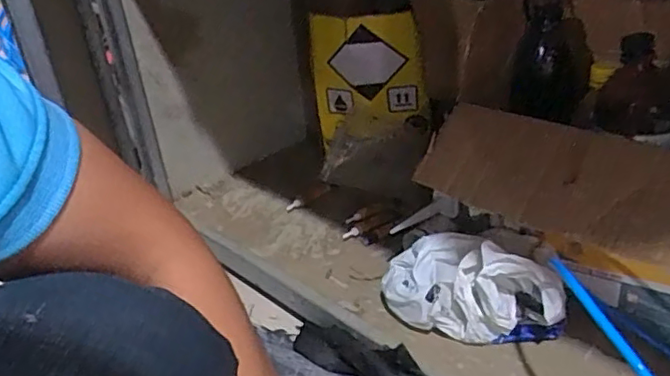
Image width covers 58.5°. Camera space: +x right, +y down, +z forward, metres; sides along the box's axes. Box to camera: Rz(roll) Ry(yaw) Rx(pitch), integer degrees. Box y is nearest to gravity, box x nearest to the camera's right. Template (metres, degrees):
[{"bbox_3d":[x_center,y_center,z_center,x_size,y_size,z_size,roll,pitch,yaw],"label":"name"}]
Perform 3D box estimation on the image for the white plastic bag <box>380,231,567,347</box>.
[{"bbox_3d":[0.157,0.110,0.702,0.207,0.107,0.094,4,31,17],"label":"white plastic bag"}]

